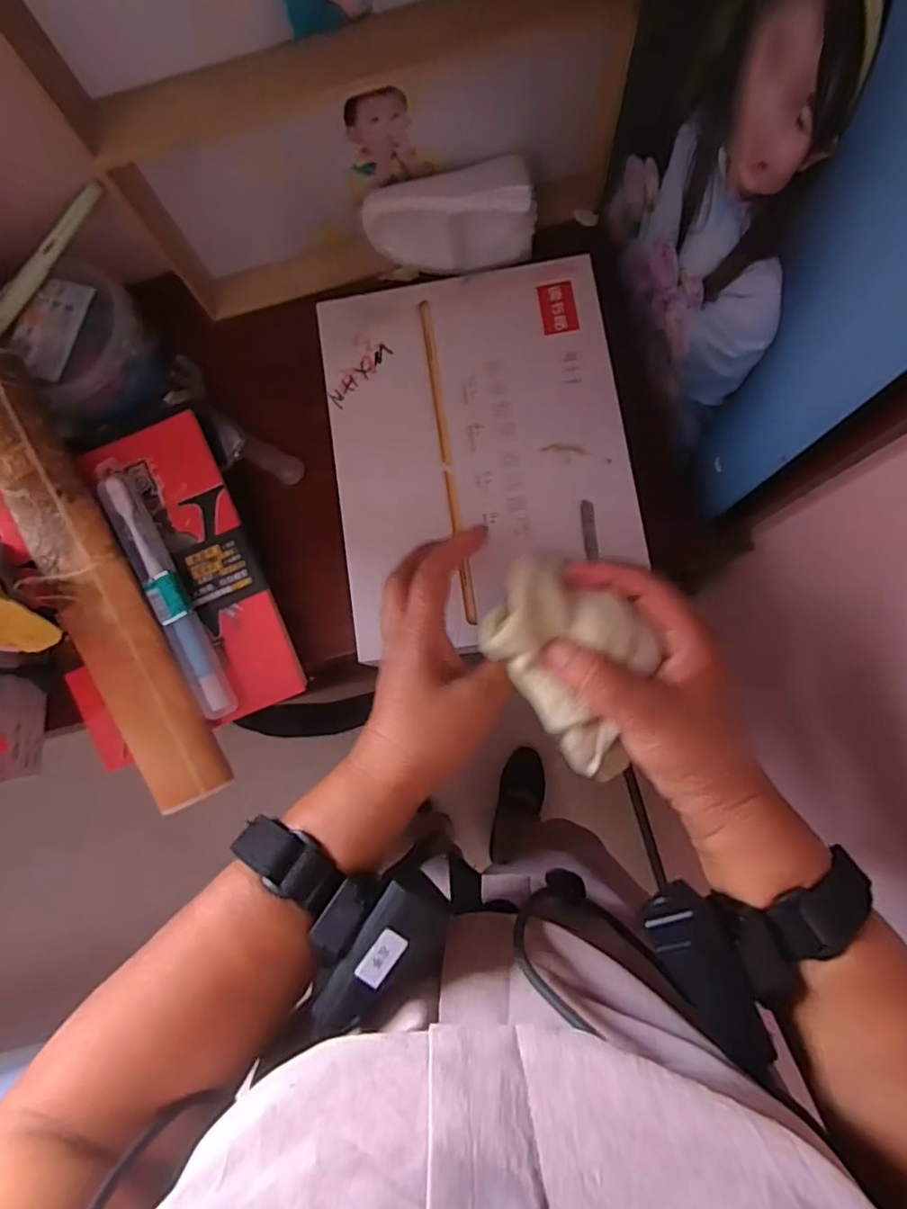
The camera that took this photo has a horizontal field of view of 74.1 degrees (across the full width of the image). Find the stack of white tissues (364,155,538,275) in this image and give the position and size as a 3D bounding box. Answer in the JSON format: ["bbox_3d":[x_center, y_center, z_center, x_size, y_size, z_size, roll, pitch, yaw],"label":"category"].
[{"bbox_3d":[-0.001,-0.322,0.499,0.135,0.056,0.057,4,82,3],"label":"stack of white tissues"}]

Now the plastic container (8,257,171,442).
[{"bbox_3d":[-0.292,-0.197,0.491,0.088,0.084,0.111,40,85,7],"label":"plastic container"}]

